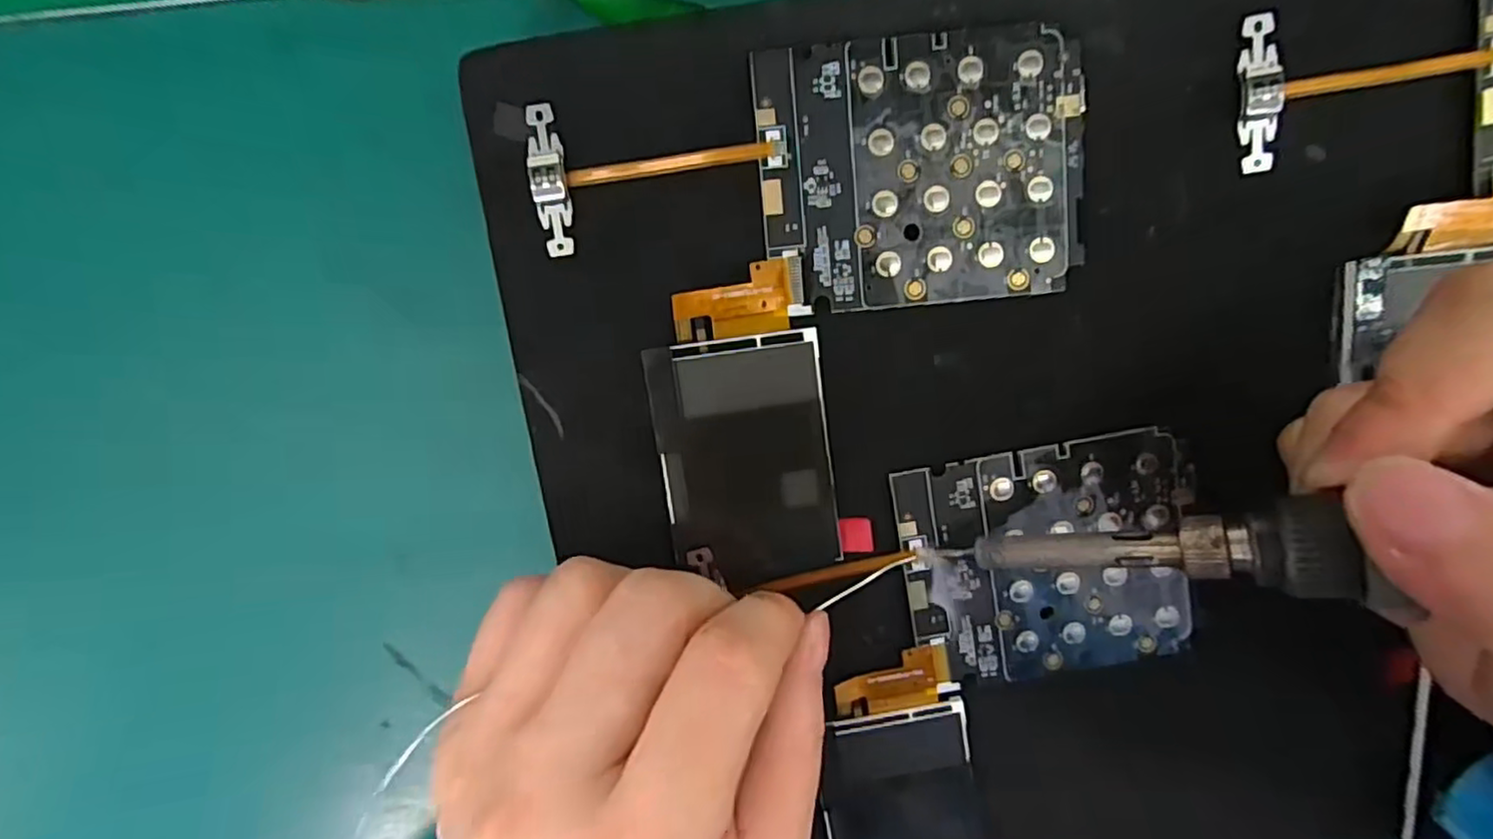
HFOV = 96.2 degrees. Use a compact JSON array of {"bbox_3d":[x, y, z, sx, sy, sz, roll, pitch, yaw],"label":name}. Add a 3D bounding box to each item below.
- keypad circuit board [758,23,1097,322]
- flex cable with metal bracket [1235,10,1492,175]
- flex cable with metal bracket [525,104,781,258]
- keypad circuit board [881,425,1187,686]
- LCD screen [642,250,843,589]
[{"bbox_3d":[0.042,-0.059,0.160,0.075,0.004,0.061,-5,98,1],"label":"keypad circuit board"},{"bbox_3d":[0.147,-0.084,0.159,0.060,0.005,0.035,-14,97,2],"label":"flex cable with metal bracket"},{"bbox_3d":[-0.022,-0.061,0.159,0.058,0.004,0.035,-8,98,2],"label":"flex cable with metal bracket"},{"bbox_3d":[0.079,0.038,0.173,0.073,0.004,0.061,-10,97,2],"label":"keypad circuit board"},{"bbox_3d":[-0.001,0.003,0.167,0.042,0.004,0.078,-7,98,1],"label":"LCD screen"}]

